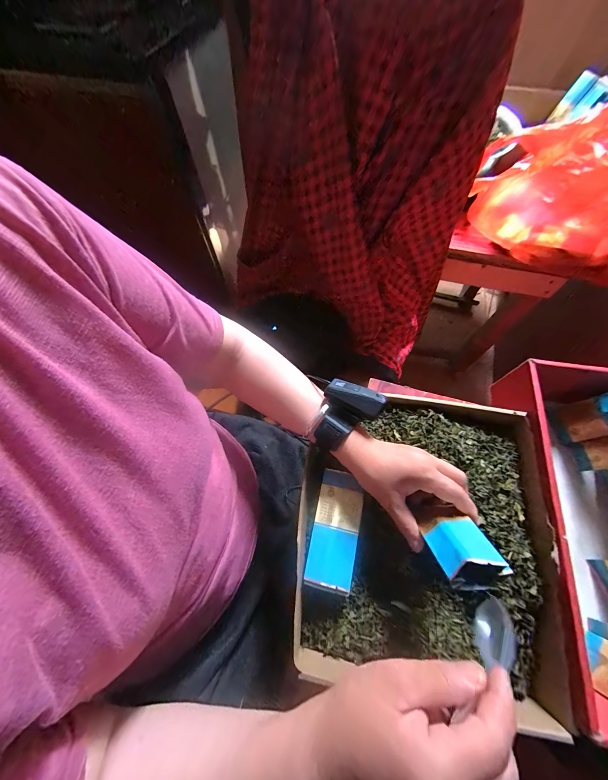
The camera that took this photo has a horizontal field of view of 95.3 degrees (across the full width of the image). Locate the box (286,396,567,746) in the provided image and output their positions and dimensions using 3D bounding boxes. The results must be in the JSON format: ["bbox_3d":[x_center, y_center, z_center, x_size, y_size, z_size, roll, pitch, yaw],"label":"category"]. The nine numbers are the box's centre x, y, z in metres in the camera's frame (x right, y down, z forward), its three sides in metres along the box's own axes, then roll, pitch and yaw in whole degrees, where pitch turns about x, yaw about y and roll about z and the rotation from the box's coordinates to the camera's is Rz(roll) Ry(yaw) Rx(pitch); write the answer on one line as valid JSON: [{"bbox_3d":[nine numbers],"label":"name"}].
[{"bbox_3d":[0.143,0.178,0.378,0.284,0.110,0.310,7,66,5],"label":"box"}]

